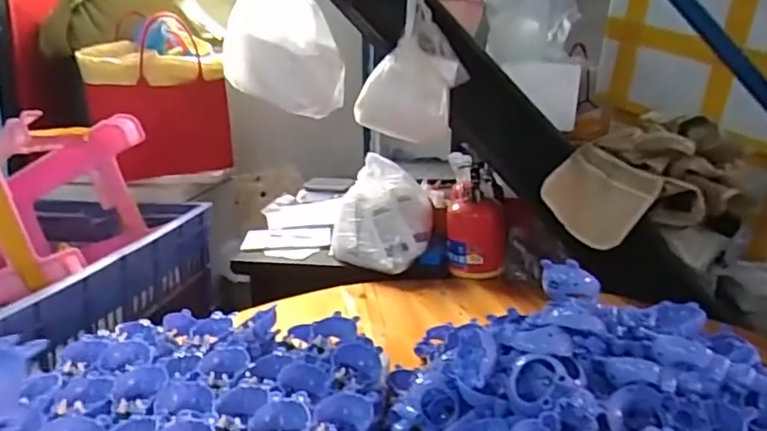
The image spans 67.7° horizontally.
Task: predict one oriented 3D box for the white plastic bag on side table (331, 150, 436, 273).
[{"bbox_3d":[-0.004,0.003,1.322,0.222,0.219,0.219,6,15,25],"label":"white plastic bag on side table"}]

